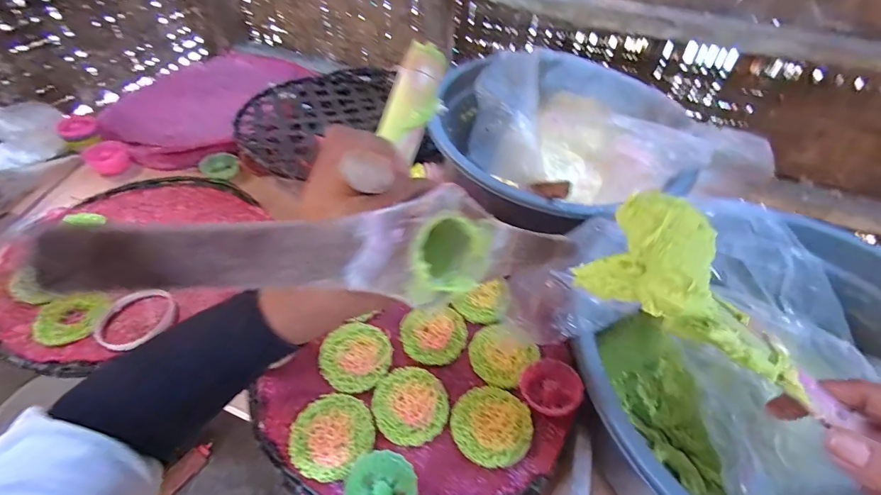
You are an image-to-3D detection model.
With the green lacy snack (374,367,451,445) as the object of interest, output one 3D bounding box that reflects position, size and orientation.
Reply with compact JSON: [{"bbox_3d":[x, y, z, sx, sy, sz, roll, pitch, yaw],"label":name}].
[{"bbox_3d":[-0.033,0.167,0.430,0.076,0.006,0.084,-22,53,-21],"label":"green lacy snack"}]

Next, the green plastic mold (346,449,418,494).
[{"bbox_3d":[-0.054,0.223,0.366,0.059,0.023,0.063,2,48,-2],"label":"green plastic mold"}]

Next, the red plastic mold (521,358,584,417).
[{"bbox_3d":[0.120,0.152,0.433,0.061,0.021,0.060,2,48,-2],"label":"red plastic mold"}]

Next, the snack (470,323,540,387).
[{"bbox_3d":[0.072,0.124,0.472,0.072,0.008,0.076,2,48,-2],"label":"snack"}]

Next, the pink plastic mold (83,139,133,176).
[{"bbox_3d":[-0.604,-0.165,0.727,0.065,0.062,0.029,-36,59,-29],"label":"pink plastic mold"}]

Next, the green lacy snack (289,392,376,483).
[{"bbox_3d":[-0.109,0.187,0.400,0.075,0.011,0.080,2,48,-2],"label":"green lacy snack"}]

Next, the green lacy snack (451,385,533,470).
[{"bbox_3d":[0.053,0.184,0.414,0.080,0.009,0.077,2,48,-2],"label":"green lacy snack"}]

